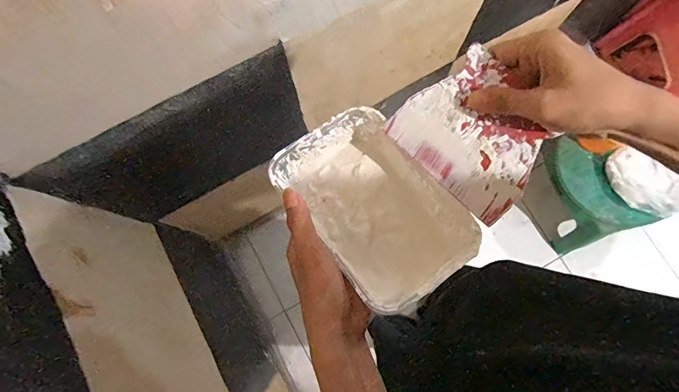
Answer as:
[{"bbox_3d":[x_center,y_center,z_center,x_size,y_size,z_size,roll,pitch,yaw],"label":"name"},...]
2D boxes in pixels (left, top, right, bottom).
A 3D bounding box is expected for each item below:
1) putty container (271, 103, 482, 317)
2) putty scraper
[{"bbox_3d":[0.031,0.008,0.369,0.110,0.051,0.170,-38,80,-6],"label":"putty container"},{"bbox_3d":[0.117,-0.054,0.351,0.122,0.004,0.102,45,99,9],"label":"putty scraper"}]

